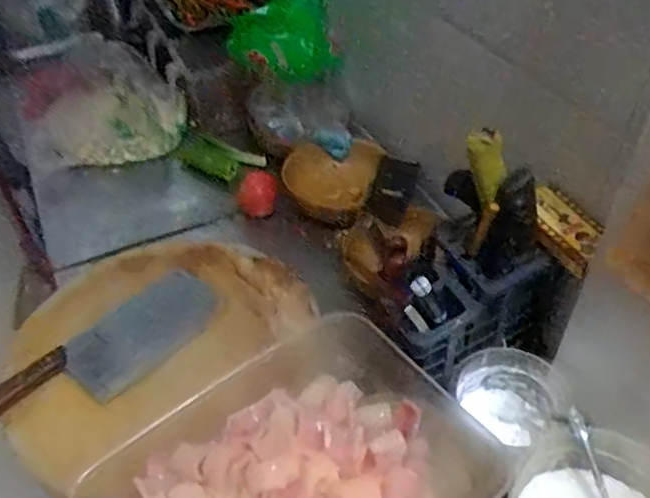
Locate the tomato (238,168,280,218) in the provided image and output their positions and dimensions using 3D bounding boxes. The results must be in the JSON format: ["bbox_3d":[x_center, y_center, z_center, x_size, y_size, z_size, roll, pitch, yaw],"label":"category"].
[{"bbox_3d":[-0.114,-0.091,1.069,0.070,0.074,0.054,-7,45,-6],"label":"tomato"}]

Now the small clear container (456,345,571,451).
[{"bbox_3d":[0.231,0.184,0.764,0.098,0.081,0.105,0,44,0],"label":"small clear container"}]

